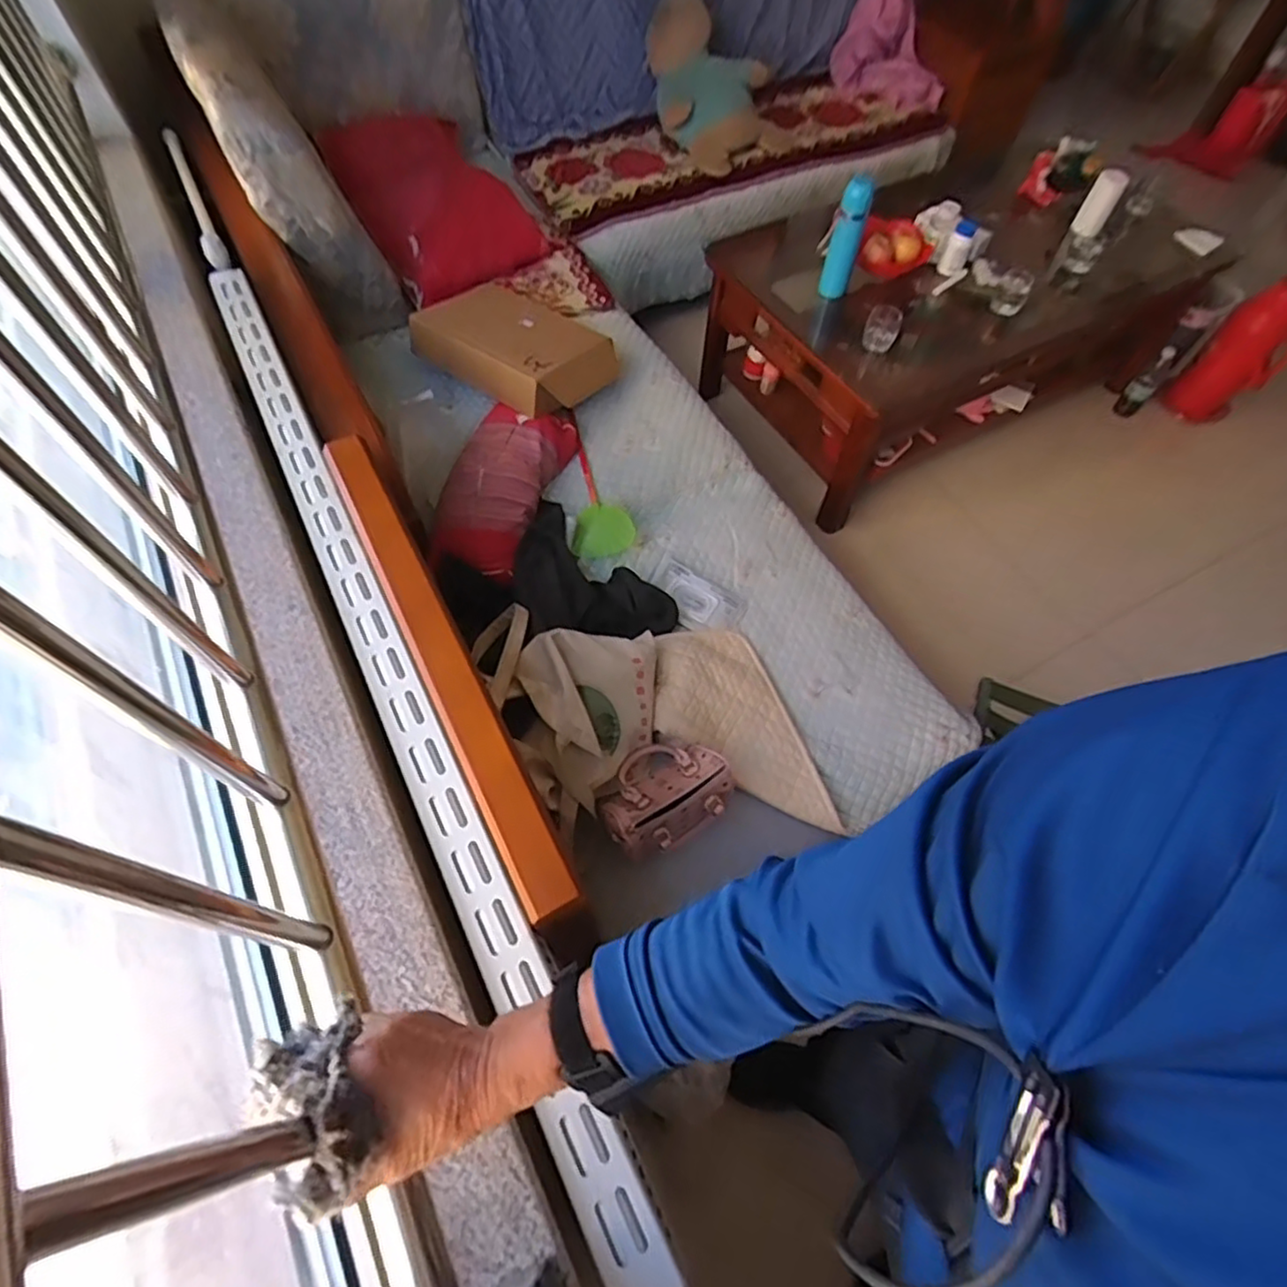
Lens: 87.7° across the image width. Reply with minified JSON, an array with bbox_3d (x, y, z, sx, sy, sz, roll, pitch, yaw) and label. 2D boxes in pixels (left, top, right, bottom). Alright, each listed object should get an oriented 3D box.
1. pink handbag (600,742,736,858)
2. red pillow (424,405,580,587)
[{"bbox_3d":[0.026,0.218,1.003,0.196,0.093,0.154,-30,65,-17],"label":"pink handbag"},{"bbox_3d":[-0.287,-0.309,1.322,0.207,0.095,0.448,10,61,4],"label":"red pillow"}]

